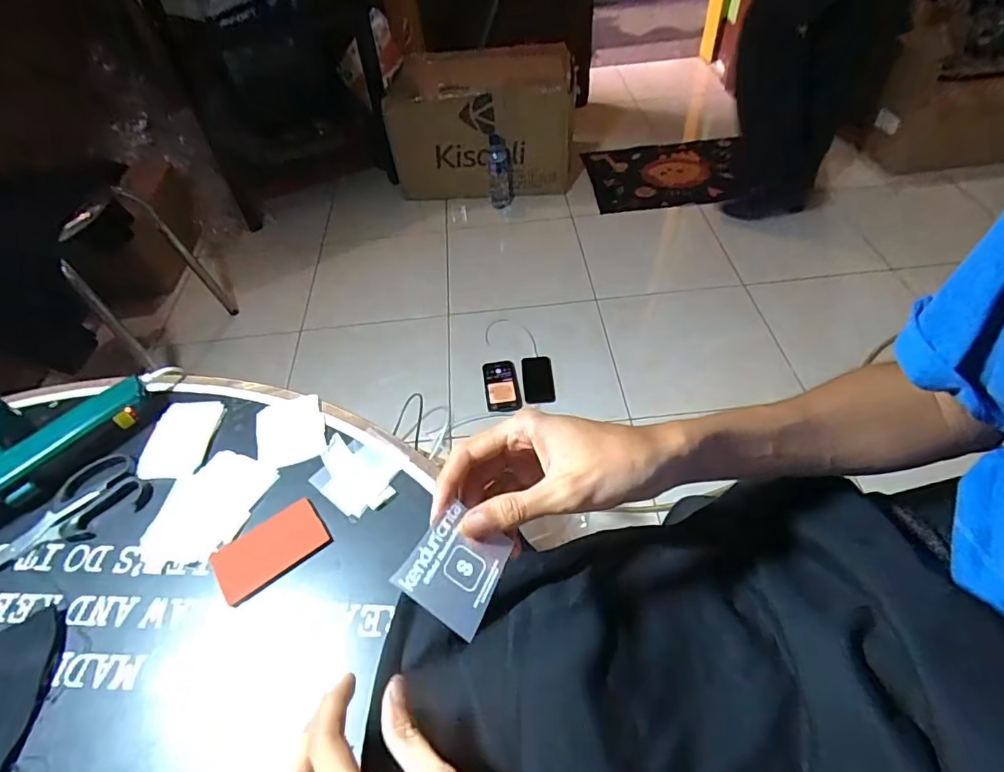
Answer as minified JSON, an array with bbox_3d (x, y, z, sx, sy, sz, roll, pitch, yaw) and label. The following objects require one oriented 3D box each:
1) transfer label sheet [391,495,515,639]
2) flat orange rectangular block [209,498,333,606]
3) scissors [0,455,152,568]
[{"bbox_3d":[-0.026,0.101,0.298,0.051,0.004,0.059,38,44,-2],"label":"transfer label sheet"},{"bbox_3d":[-0.188,0.133,0.431,0.087,0.007,0.052,-31,54,-18],"label":"flat orange rectangular block"},{"bbox_3d":[-0.412,0.128,0.455,0.201,0.012,0.069,-31,54,-19],"label":"scissors"}]

